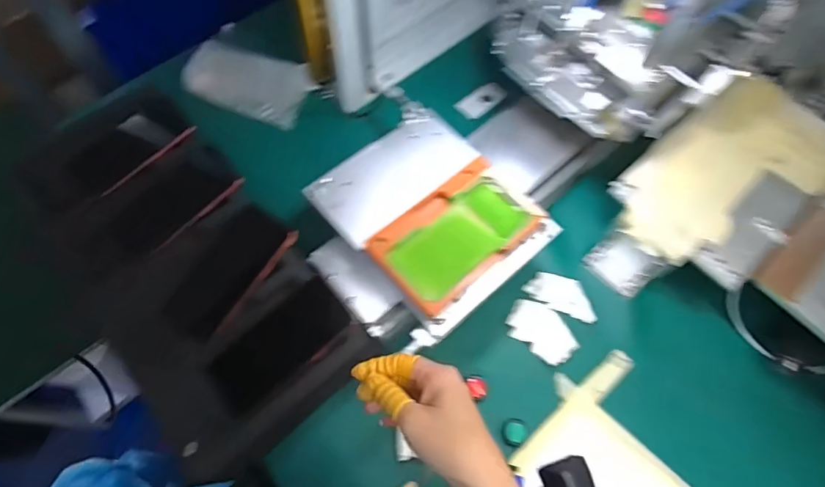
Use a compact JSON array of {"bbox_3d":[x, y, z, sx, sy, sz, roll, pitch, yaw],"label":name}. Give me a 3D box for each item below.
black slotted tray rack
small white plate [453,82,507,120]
[{"bbox_3d":[-0.285,0.024,0.610,0.236,0.083,0.478,-39,74,-17],"label":"black slotted tray rack"},{"bbox_3d":[0.114,-0.237,0.805,0.088,0.009,0.044,-39,74,-17],"label":"small white plate"}]

